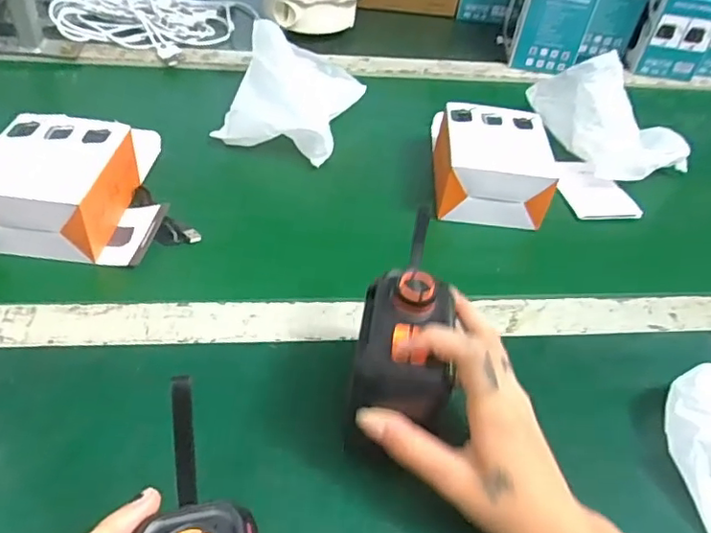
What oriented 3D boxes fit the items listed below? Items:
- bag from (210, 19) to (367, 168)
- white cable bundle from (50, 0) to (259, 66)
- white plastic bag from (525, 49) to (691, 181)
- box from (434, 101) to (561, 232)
[{"bbox_3d":[-0.067,-0.197,0.629,0.128,0.065,0.173,14,45,7],"label":"bag"},{"bbox_3d":[-0.272,-0.338,0.783,0.207,0.027,0.196,11,44,4],"label":"white cable bundle"},{"bbox_3d":[0.287,-0.167,0.633,0.095,0.097,0.157,-20,50,-25],"label":"white plastic bag"},{"bbox_3d":[0.126,-0.100,0.568,0.109,0.064,0.109,4,44,-3],"label":"box"}]

